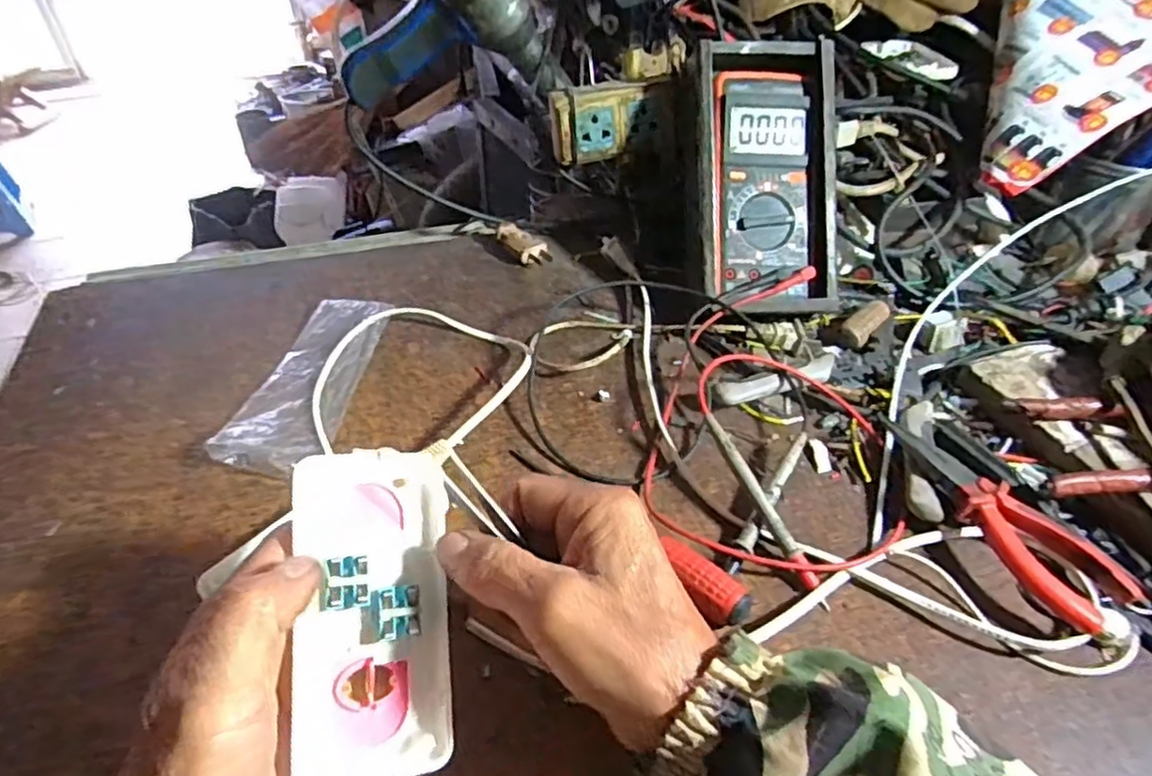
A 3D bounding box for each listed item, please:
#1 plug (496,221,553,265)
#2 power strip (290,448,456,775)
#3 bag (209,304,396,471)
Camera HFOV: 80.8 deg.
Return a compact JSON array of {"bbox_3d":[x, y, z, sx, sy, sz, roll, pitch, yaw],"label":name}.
[{"bbox_3d":[-0.050,-0.133,0.621,0.028,0.016,0.062,-31,51,-29],"label":"plug"},{"bbox_3d":[-0.081,0.091,0.278,0.064,0.016,0.128,1,77,-35],"label":"power strip"},{"bbox_3d":[-0.186,-0.010,0.475,0.067,0.019,0.174,4,43,5],"label":"bag"}]

